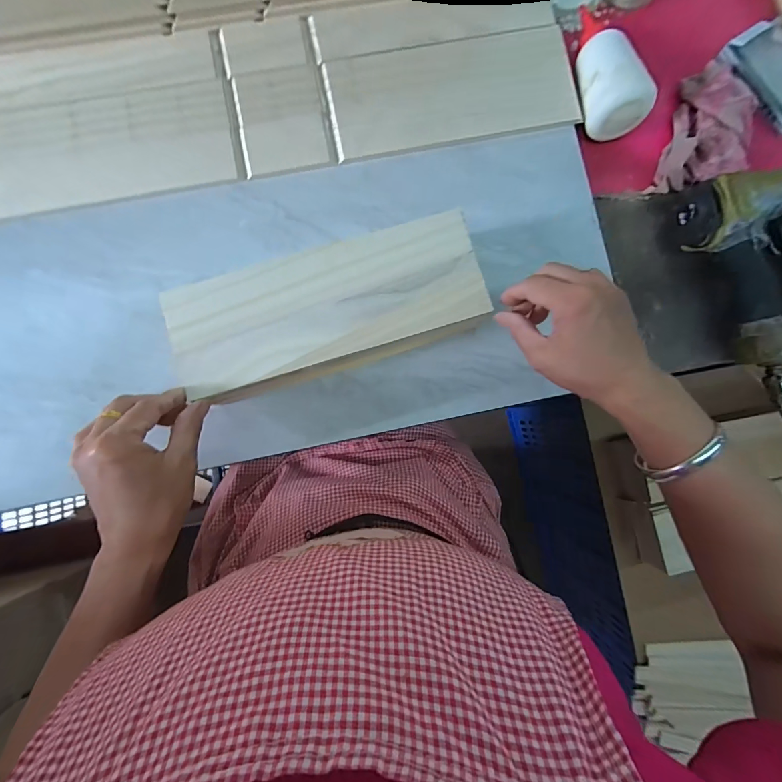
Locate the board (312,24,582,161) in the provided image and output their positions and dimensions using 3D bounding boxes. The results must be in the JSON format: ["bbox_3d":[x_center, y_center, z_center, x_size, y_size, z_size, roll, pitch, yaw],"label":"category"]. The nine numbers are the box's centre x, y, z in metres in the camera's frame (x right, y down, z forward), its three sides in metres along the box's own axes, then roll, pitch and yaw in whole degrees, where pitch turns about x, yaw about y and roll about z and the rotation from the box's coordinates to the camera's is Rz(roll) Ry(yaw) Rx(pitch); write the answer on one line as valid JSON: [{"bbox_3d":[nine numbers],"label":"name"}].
[{"bbox_3d":[0.066,-0.332,0.414,0.269,0.004,0.116,-11,89,-3],"label":"board"}]

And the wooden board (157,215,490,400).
[{"bbox_3d":[-0.056,-0.076,0.340,0.274,0.017,0.109,-16,89,-1],"label":"wooden board"}]

